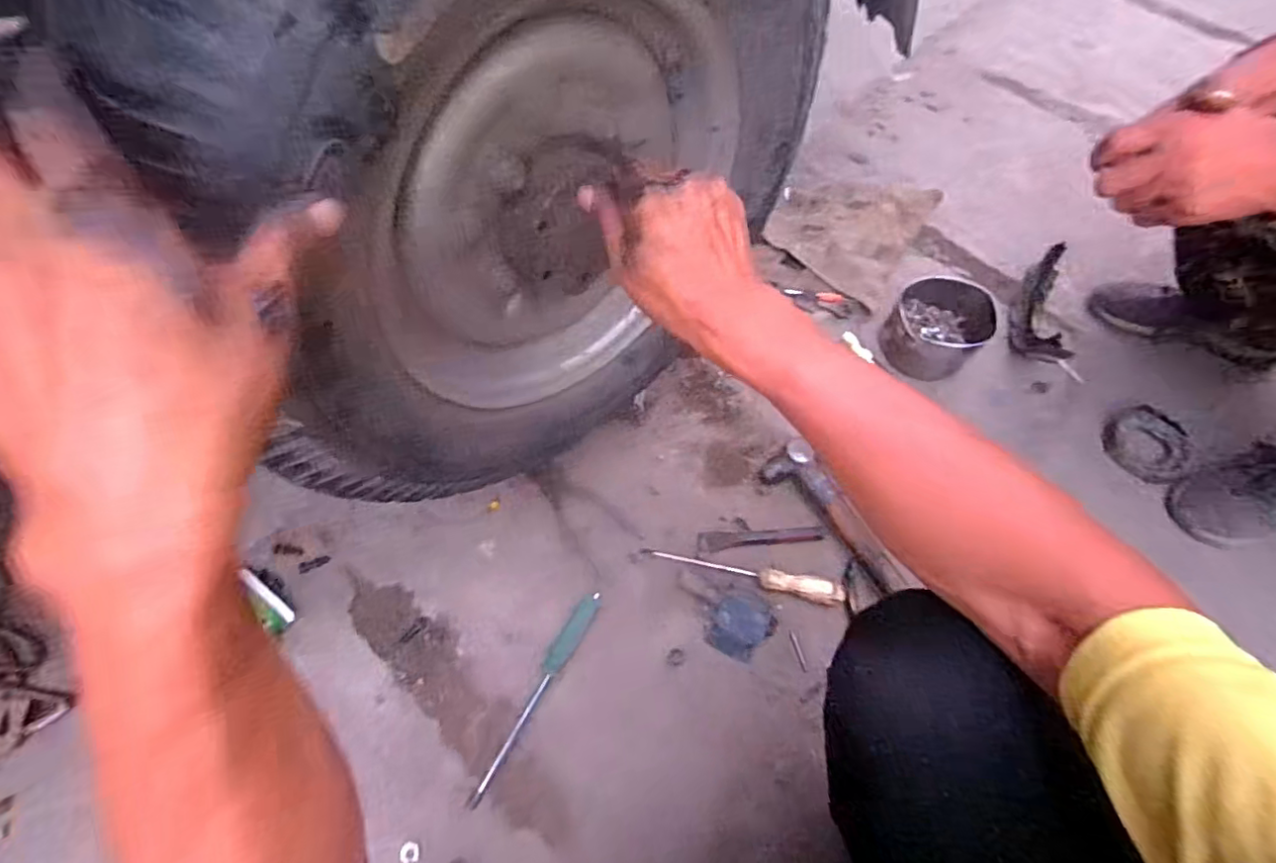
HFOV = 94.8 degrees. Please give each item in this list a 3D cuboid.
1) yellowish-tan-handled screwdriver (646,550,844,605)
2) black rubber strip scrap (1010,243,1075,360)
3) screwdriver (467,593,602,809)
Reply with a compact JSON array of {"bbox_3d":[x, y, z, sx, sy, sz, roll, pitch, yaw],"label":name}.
[{"bbox_3d":[0.132,0.183,0.739,0.252,0.025,0.027,11,64,3],"label":"yellowish-tan-handled screwdriver"},{"bbox_3d":[0.614,-0.187,0.895,0.065,0.075,0.189,17,65,6],"label":"black rubber strip scrap"},{"bbox_3d":[-0.117,0.295,0.667,0.026,0.024,0.248,30,67,12],"label":"screwdriver"}]

